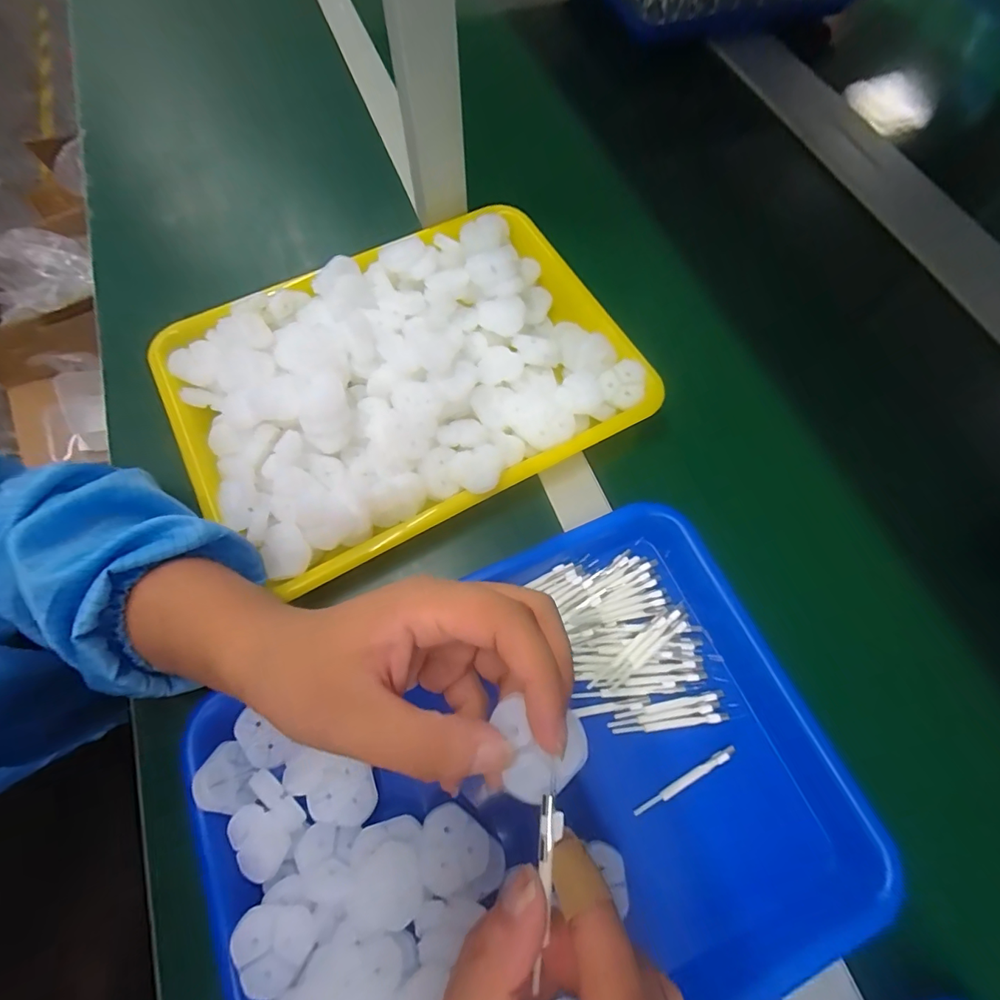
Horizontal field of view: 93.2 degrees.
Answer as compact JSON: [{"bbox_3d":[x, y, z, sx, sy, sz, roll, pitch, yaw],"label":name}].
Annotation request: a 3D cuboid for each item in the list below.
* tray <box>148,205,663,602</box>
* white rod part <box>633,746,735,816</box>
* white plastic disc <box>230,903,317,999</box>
[{"bbox_3d":[-0.070,-0.100,0.358,0.326,0.044,0.240,-29,71,-12],"label":"tray"},{"bbox_3d":[0.109,0.164,0.276,0.069,0.004,0.006,-27,71,-12],"label":"white rod part"},{"bbox_3d":[-0.111,0.214,0.227,0.035,0.009,0.034,0,68,-1],"label":"white plastic disc"}]

